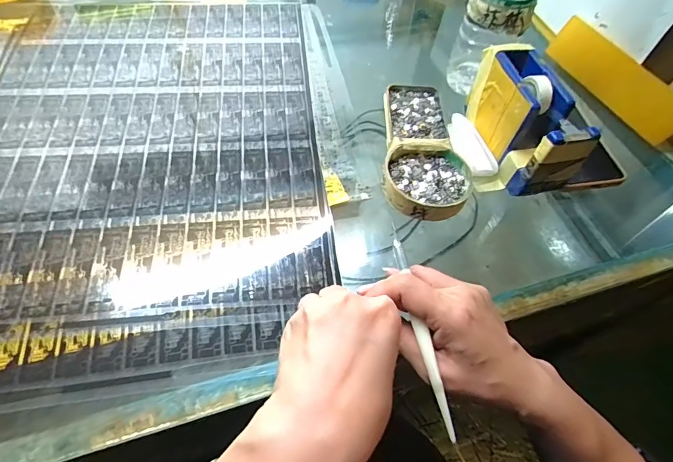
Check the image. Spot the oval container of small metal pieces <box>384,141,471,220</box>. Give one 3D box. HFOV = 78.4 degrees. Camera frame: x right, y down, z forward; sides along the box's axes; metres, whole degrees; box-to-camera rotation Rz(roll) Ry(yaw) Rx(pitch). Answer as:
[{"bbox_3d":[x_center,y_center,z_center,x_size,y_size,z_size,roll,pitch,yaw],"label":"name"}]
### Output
[{"bbox_3d":[0.085,-0.048,0.388,0.081,0.017,0.080,8,56,1],"label":"oval container of small metal pieces"}]

